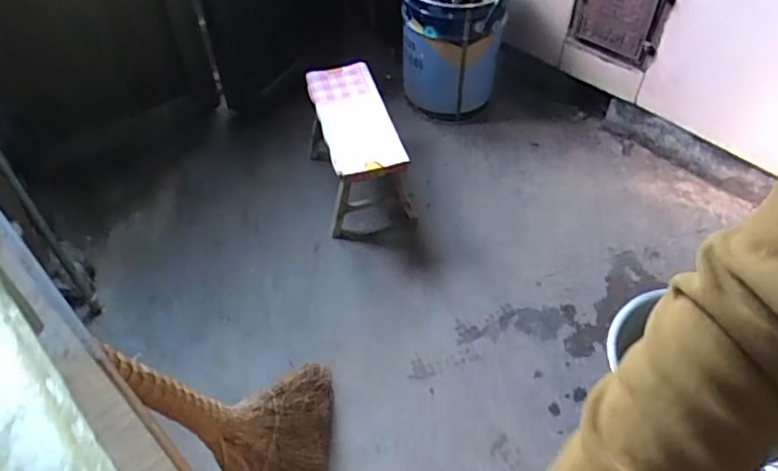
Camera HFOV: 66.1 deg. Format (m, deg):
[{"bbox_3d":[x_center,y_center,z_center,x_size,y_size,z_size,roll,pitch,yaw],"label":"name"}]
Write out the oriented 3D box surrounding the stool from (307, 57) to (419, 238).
[{"bbox_3d":[-0.090,-0.212,1.495,0.189,0.243,0.386,-15,51,-12],"label":"stool"}]

